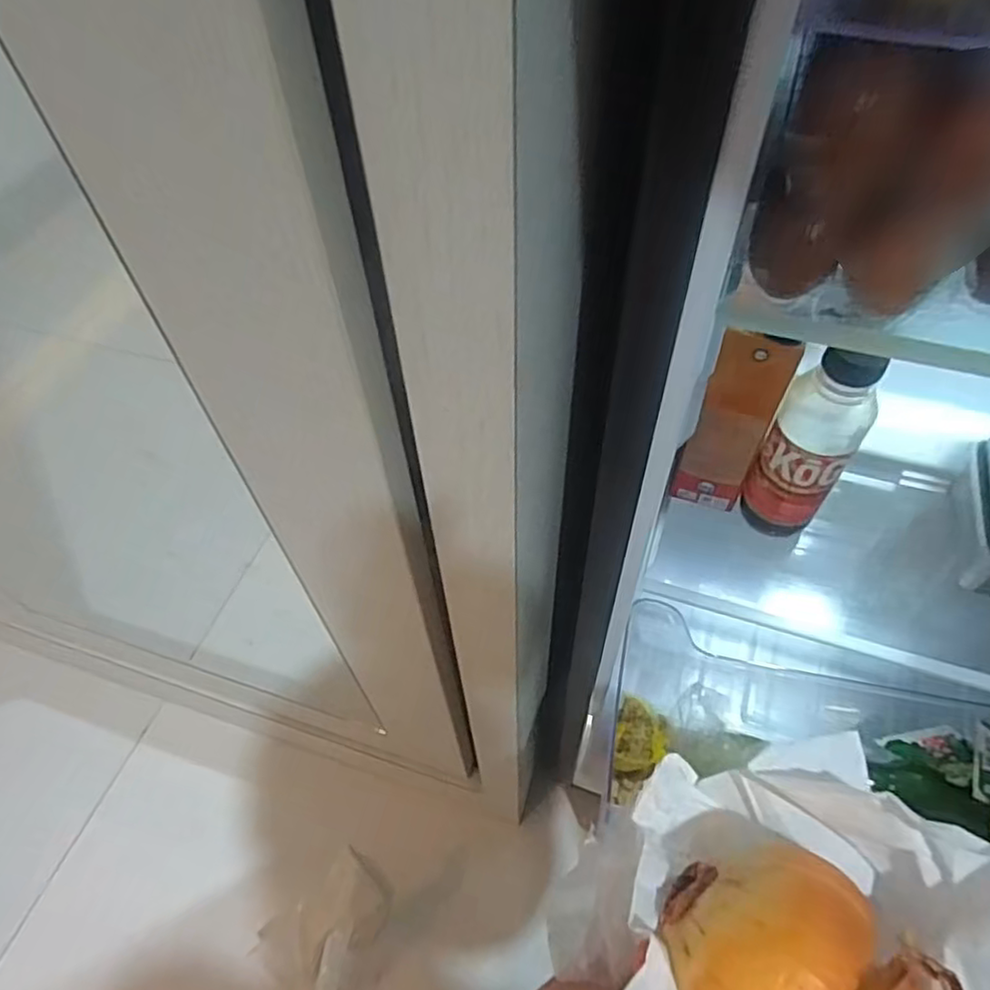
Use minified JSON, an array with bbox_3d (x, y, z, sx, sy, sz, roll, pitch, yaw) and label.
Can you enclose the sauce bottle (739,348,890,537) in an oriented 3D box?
[{"bbox_3d":[0.250,-0.036,0.526,0.063,0.195,0.049,29,60,22],"label":"sauce bottle"}]

